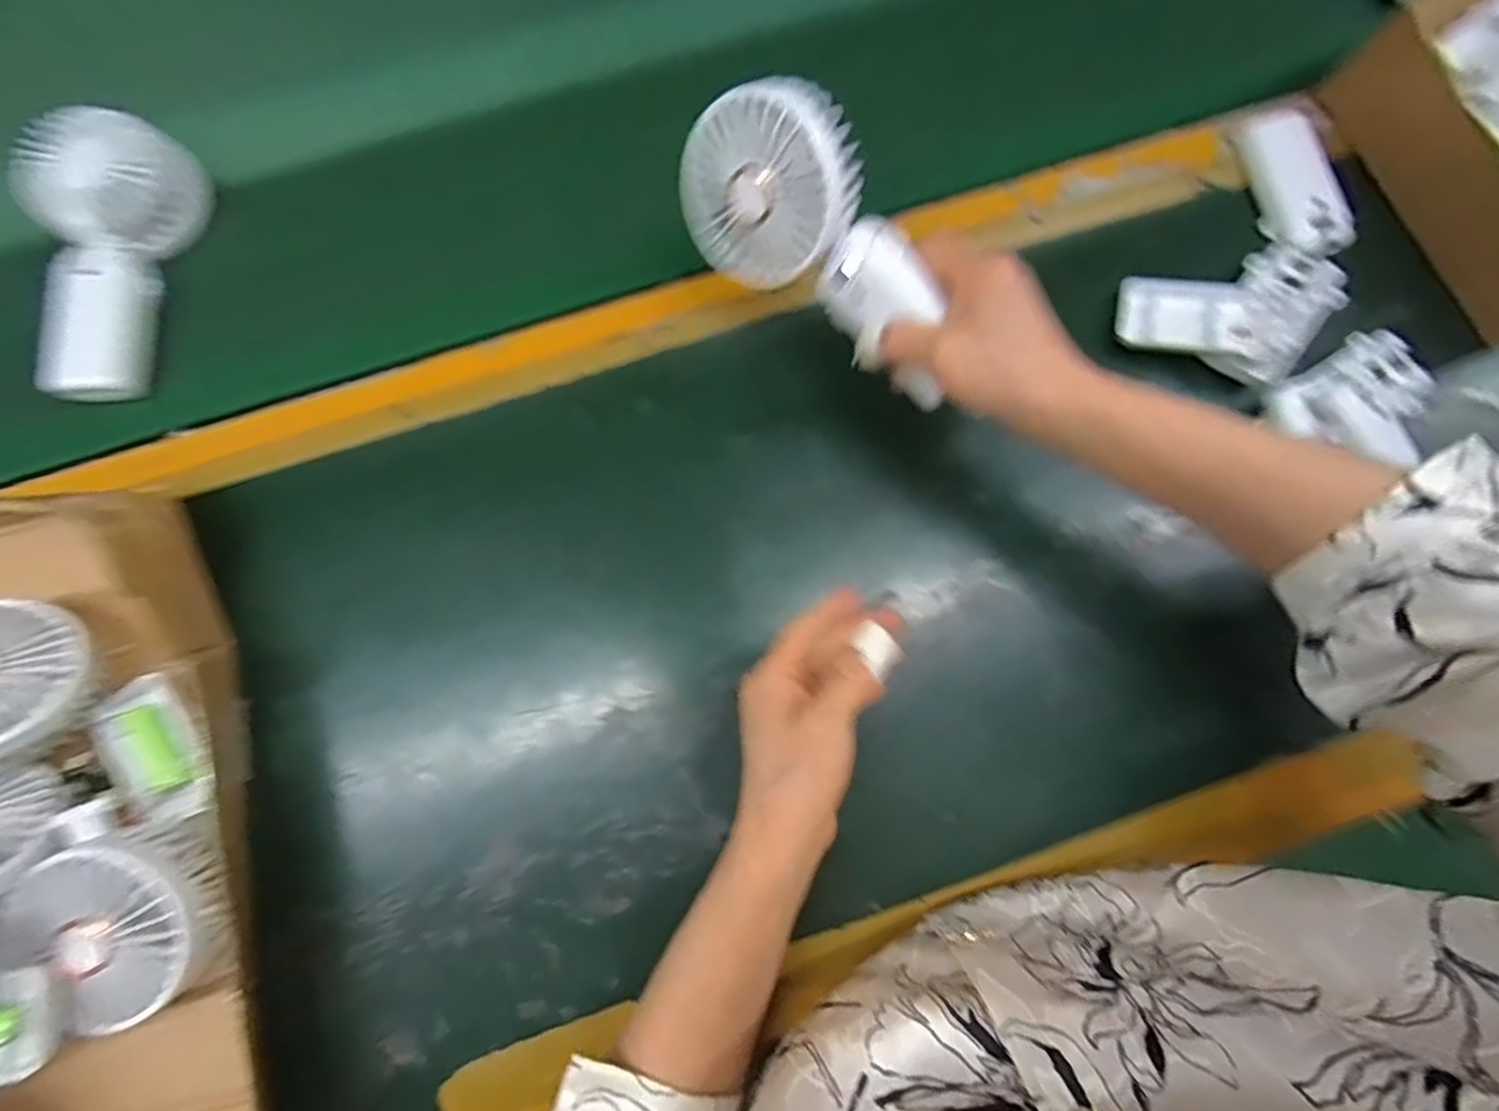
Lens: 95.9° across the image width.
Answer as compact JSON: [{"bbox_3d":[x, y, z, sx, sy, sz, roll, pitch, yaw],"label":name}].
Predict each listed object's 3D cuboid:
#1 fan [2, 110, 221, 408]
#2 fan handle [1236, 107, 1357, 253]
[{"bbox_3d":[-0.399,-0.181,0.433,0.085,0.067,0.182,-1,78,0],"label":"fan"},{"bbox_3d":[0.348,-0.238,0.431,0.044,0.018,0.096,-16,78,-3],"label":"fan handle"}]

